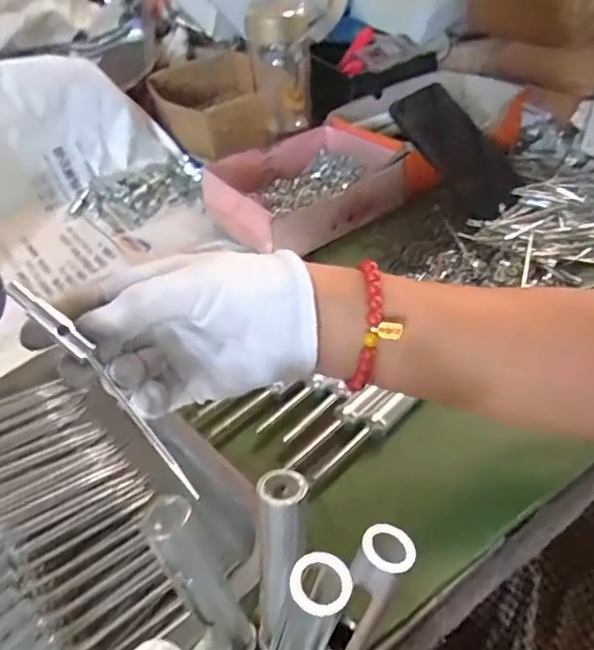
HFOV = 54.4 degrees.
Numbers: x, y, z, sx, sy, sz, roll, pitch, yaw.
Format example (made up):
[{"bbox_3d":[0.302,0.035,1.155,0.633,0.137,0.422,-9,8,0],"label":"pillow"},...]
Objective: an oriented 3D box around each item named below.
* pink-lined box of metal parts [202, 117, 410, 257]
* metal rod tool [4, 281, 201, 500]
[{"bbox_3d":[0.009,-0.145,0.600,0.186,0.053,0.145,-31,46,-26],"label":"pink-lined box of metal parts"},{"bbox_3d":[-0.091,0.027,0.270,0.125,0.010,0.010,49,57,-1],"label":"metal rod tool"}]

